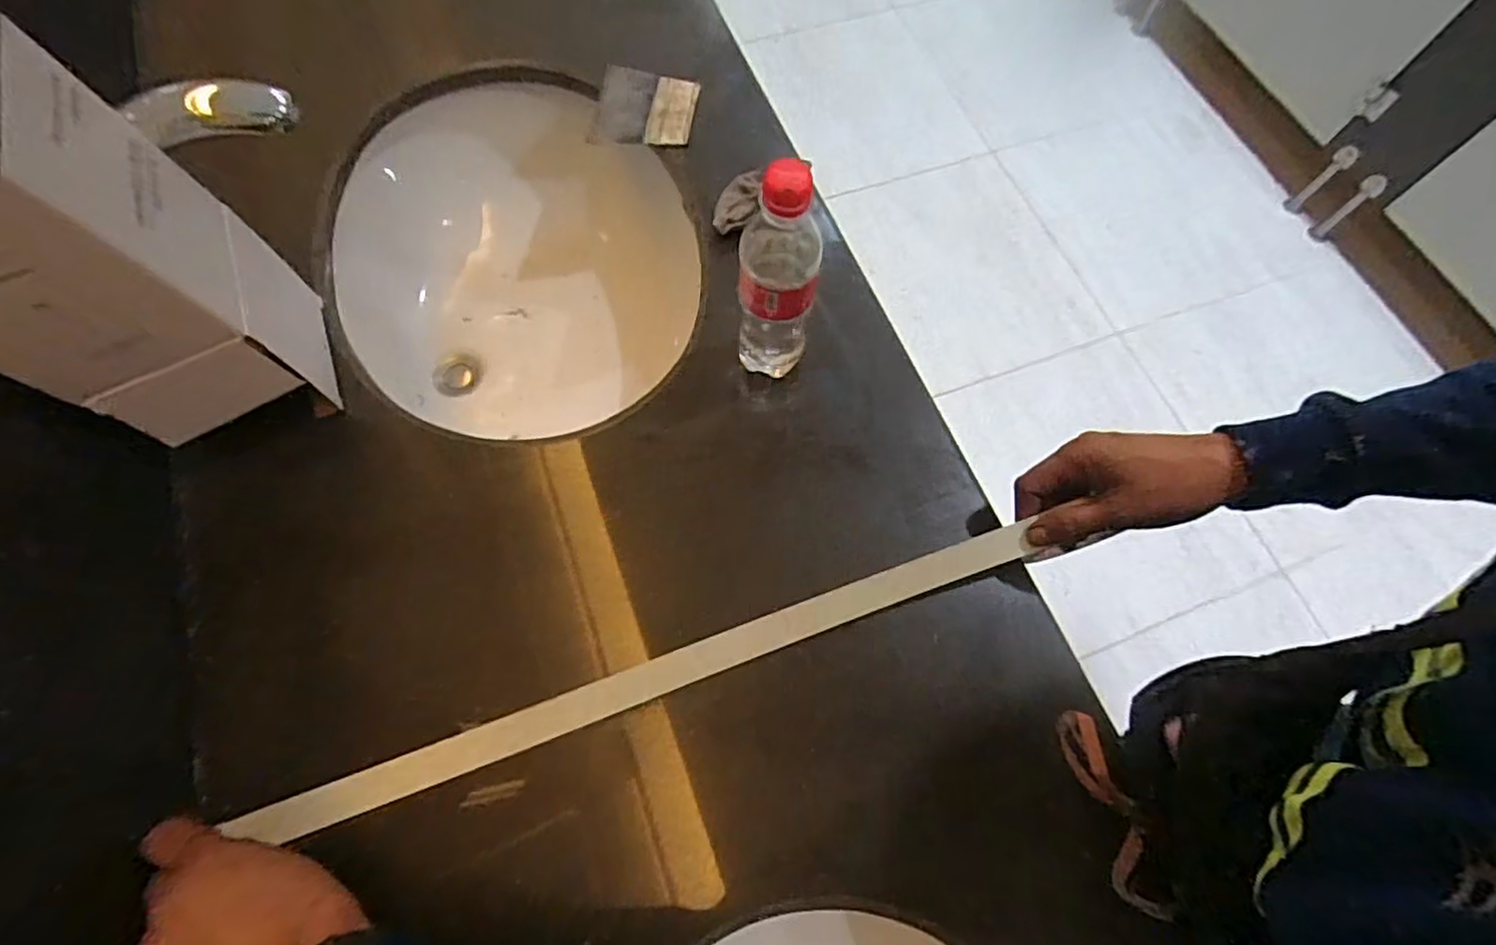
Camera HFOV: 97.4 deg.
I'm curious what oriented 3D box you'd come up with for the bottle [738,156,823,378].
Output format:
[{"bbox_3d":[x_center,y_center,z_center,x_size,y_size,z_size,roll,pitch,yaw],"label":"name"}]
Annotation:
[{"bbox_3d":[0.022,-0.137,0.473,0.050,0.201,0.058,7,68,1],"label":"bottle"}]

